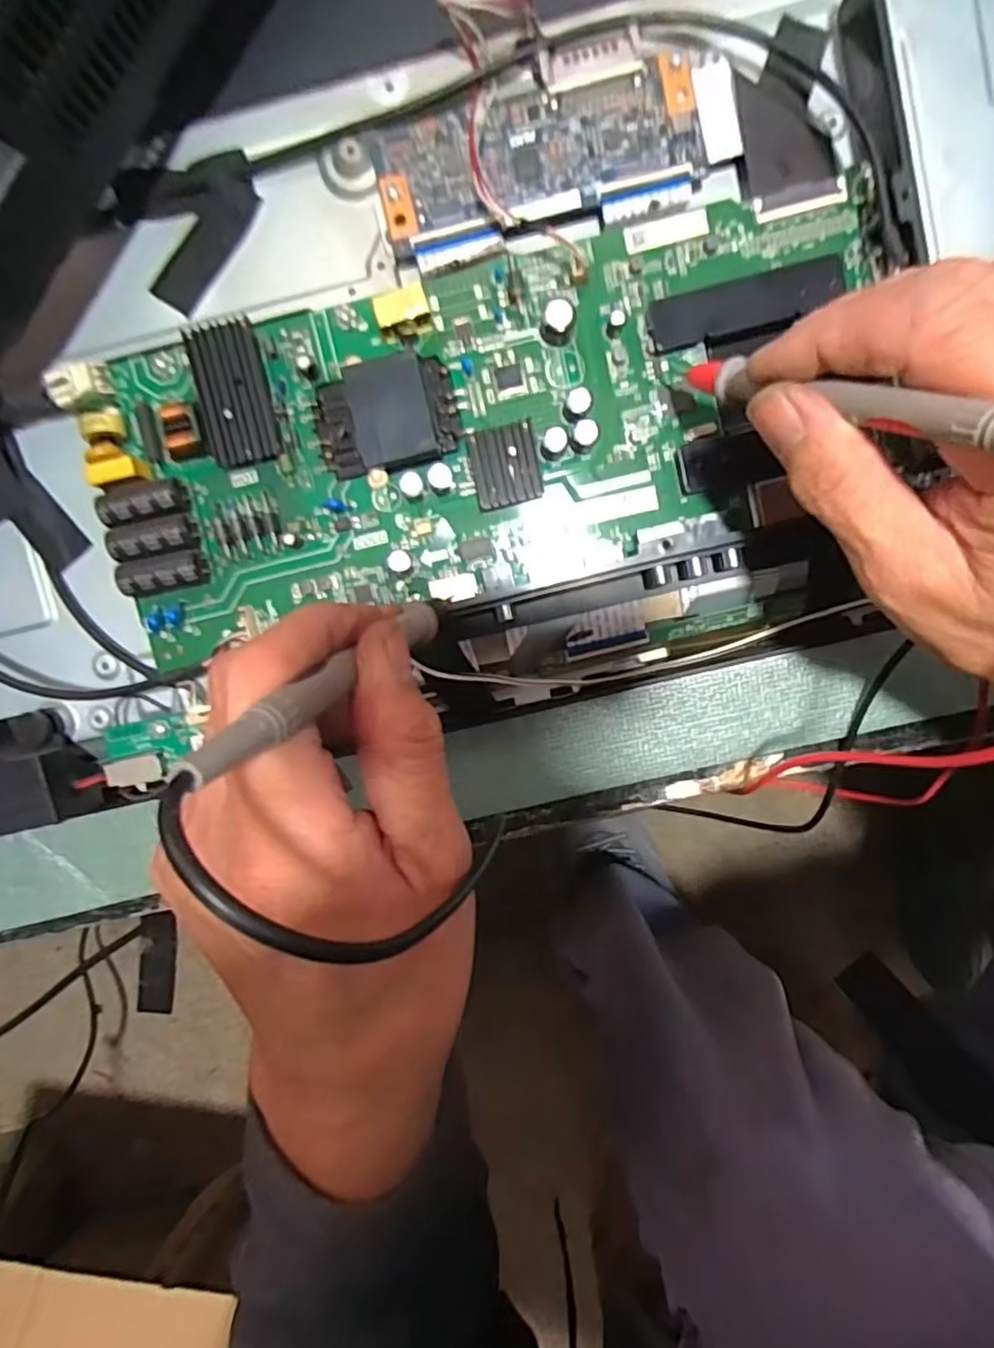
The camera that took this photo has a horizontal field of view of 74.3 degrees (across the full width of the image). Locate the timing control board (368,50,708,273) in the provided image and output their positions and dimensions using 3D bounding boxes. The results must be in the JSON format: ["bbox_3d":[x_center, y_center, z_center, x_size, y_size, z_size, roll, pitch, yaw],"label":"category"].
[{"bbox_3d":[0.016,-0.189,0.243,0.118,0.009,0.052,-13,94,1],"label":"timing control board"}]

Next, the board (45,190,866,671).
[{"bbox_3d":[-0.010,-0.091,0.251,0.284,0.026,0.113,-13,95,-1],"label":"board"}]

